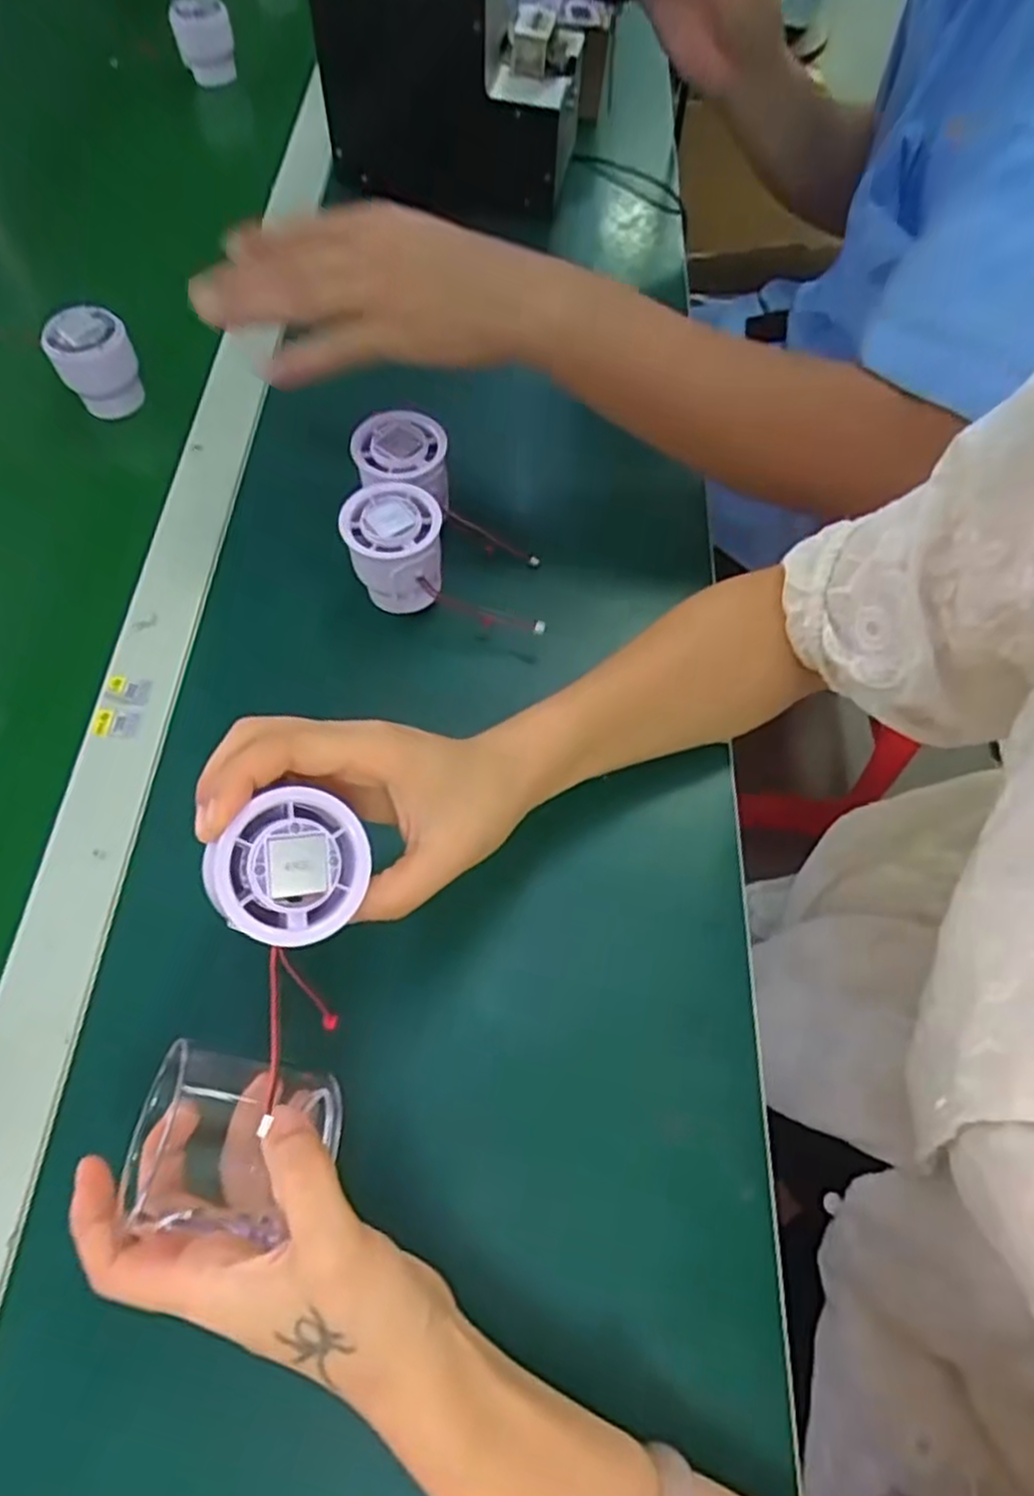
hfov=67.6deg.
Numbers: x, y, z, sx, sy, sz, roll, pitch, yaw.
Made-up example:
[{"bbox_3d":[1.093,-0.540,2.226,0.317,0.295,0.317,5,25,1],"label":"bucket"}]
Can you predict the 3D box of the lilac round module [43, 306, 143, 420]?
[{"bbox_3d":[-0.272,-0.248,0.502,0.048,0.058,0.041,-28,66,-15],"label":"lilac round module"}]

